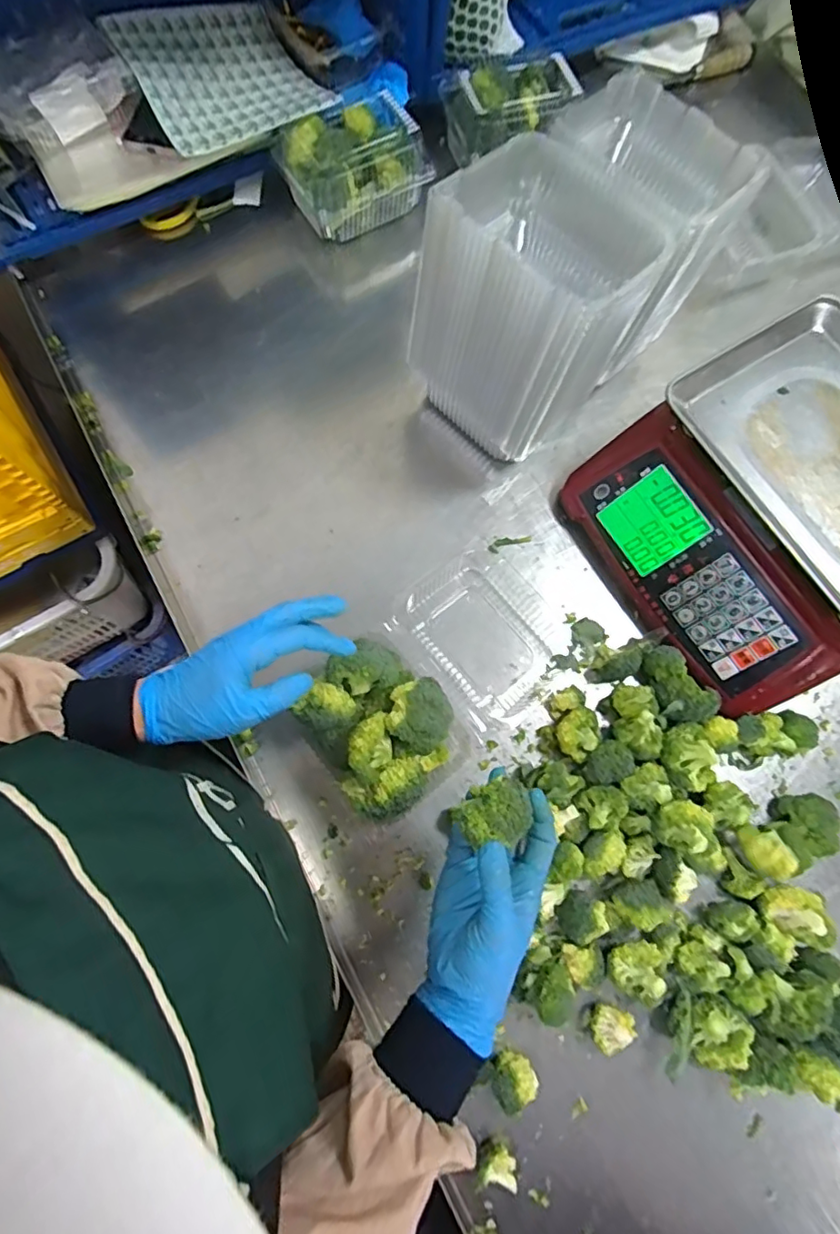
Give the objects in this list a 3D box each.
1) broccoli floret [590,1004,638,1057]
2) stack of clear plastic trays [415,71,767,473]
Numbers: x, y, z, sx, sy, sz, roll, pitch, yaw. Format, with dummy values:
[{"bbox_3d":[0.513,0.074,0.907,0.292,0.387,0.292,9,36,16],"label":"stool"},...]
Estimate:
[{"bbox_3d":[0.174,0.375,0.516,0.039,0.031,0.030,-38,80,-11],"label":"broccoli floret"},{"bbox_3d":[0.159,-0.352,0.600,0.295,0.250,0.178,-44,81,-12],"label":"stack of clear plastic trays"}]

